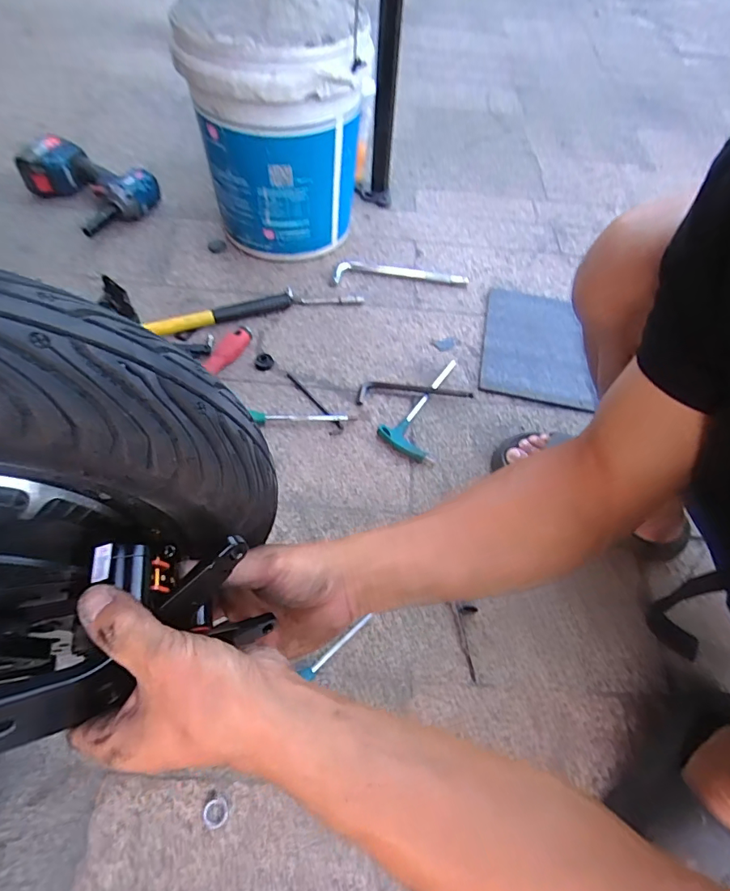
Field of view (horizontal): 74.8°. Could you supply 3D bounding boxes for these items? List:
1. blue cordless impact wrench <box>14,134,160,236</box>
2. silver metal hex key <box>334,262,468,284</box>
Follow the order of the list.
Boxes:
[{"bbox_3d":[-0.529,-0.513,0.924,0.222,0.079,0.176,38,63,18],"label":"blue cordless impact wrench"},{"bbox_3d":[0.067,-0.323,0.890,0.246,0.012,0.049,0,58,-5],"label":"silver metal hex key"}]

